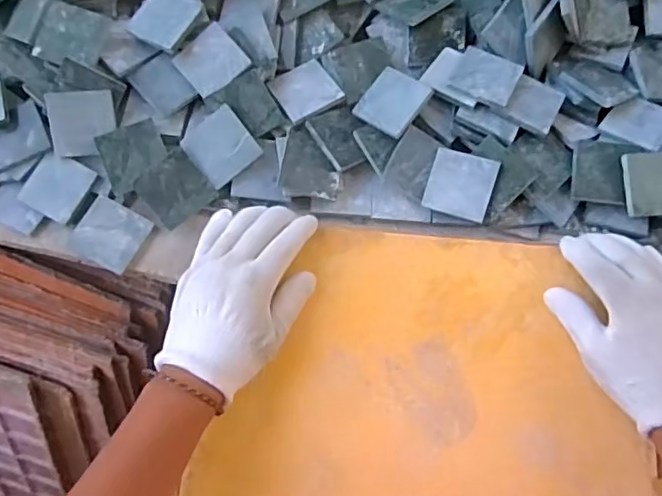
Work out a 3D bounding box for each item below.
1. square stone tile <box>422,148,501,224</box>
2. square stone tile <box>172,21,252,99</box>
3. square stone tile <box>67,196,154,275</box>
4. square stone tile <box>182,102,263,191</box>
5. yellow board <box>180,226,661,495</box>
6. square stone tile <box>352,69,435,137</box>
[{"bbox_3d":[0.100,-0.049,0.432,0.049,0.004,0.048,17,92,18],"label":"square stone tile"},{"bbox_3d":[-0.098,-0.154,0.459,0.048,0.004,0.046,-40,87,1],"label":"square stone tile"},{"bbox_3d":[-0.174,-0.011,0.440,0.051,0.012,0.048,27,71,9],"label":"square stone tile"},{"bbox_3d":[-0.088,-0.081,0.447,0.049,0.007,0.050,-38,92,5],"label":"square stone tile"},{"bbox_3d":[0.061,0.148,0.384,0.314,0.008,0.317,4,76,3],"label":"yellow board"},{"bbox_3d":[0.049,-0.117,0.446,0.048,0.005,0.049,37,90,26],"label":"square stone tile"}]

